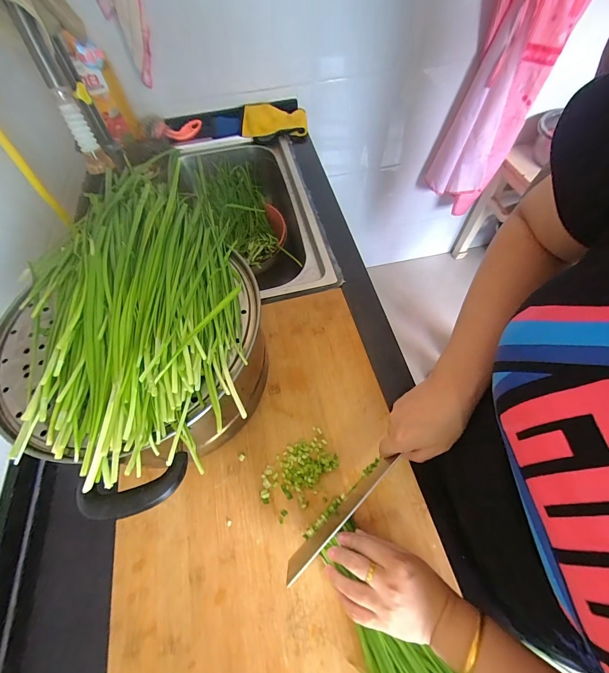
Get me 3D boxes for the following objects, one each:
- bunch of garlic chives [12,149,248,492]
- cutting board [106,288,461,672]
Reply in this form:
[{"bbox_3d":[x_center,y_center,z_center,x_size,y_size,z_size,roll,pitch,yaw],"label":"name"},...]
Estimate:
[{"bbox_3d":[-0.194,-0.052,0.331,0.243,0.055,0.379,-20,60,-9],"label":"bunch of garlic chives"},{"bbox_3d":[-0.042,0.203,0.408,0.372,0.027,0.591,-9,59,-2],"label":"cutting board"}]

